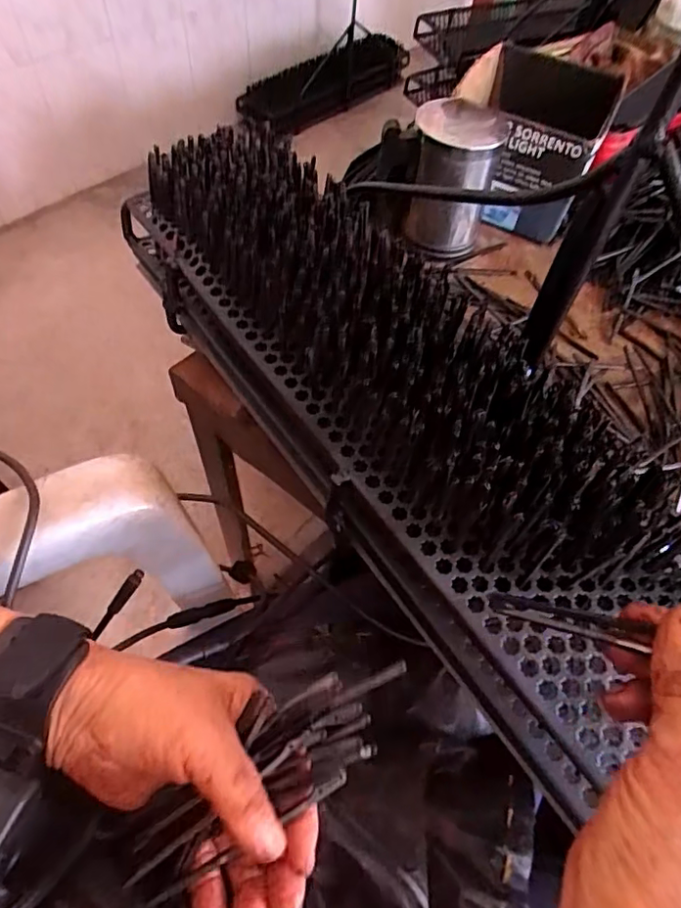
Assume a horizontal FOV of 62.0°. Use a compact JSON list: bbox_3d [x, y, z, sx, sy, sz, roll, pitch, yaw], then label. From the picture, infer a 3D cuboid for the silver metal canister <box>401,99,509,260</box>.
[{"bbox_3d":[0.103,-0.256,0.532,0.075,0.119,0.081,19,56,9],"label":"silver metal canister"}]

